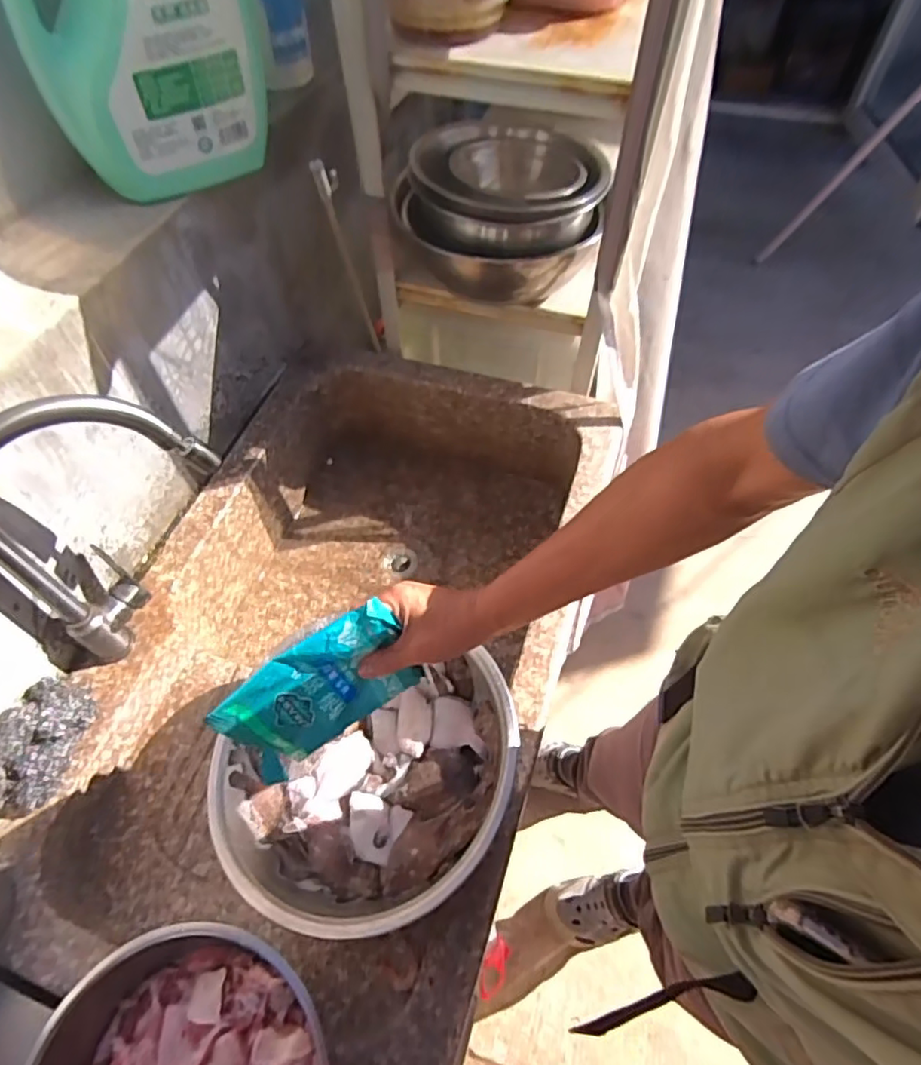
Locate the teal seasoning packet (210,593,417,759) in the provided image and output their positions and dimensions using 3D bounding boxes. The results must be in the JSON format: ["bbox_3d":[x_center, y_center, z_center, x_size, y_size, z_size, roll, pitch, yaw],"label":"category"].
[{"bbox_3d":[-0.114,0.131,0.512,0.163,0.121,0.016,-38,41,2],"label":"teal seasoning packet"}]

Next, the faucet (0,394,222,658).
[{"bbox_3d":[-0.355,-0.014,0.613,0.229,0.325,0.063,-30,60,-17],"label":"faucet"}]

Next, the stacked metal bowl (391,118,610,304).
[{"bbox_3d":[0.060,-0.453,0.846,0.270,0.138,0.274,-1,56,1],"label":"stacked metal bowl"}]

